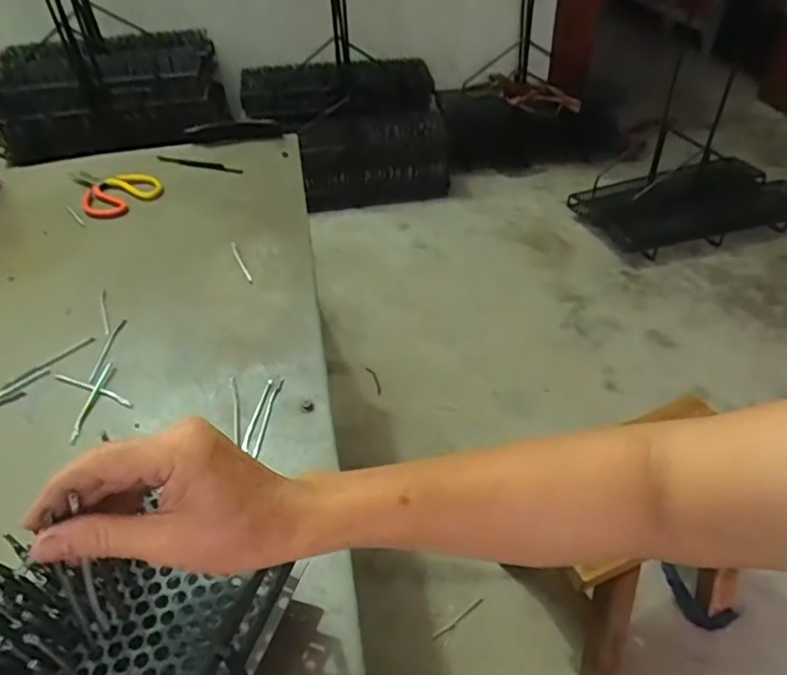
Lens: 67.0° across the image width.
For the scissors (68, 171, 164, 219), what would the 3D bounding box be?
[{"bbox_3d":[-0.445,-0.244,0.947,0.117,0.011,0.175,-29,46,-23],"label":"scissors"}]

